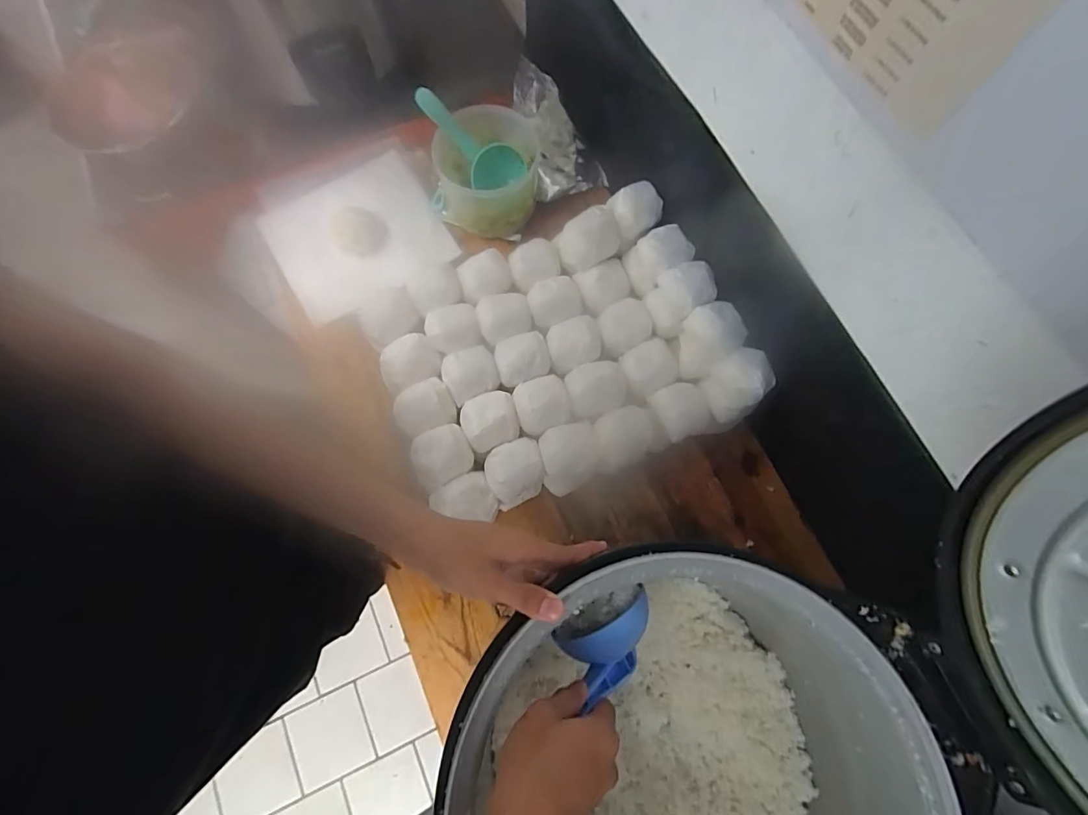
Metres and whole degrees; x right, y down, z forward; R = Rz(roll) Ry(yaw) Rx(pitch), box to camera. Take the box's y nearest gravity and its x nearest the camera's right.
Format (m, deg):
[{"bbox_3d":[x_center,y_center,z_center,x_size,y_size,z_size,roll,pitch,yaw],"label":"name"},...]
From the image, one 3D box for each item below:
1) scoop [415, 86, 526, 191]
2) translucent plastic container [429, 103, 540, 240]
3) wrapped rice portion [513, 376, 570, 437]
[{"bbox_3d":[-0.119,-0.409,0.730,0.187,0.079,0.043,29,72,-30],"label":"scoop"},{"bbox_3d":[-0.097,-0.376,0.761,0.176,0.123,0.146,-8,74,-3],"label":"translucent plastic container"},{"bbox_3d":[-0.002,-0.005,0.654,0.075,0.031,0.074,-15,74,-5],"label":"wrapped rice portion"}]

